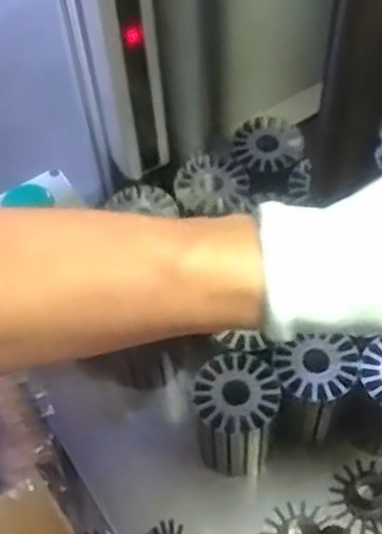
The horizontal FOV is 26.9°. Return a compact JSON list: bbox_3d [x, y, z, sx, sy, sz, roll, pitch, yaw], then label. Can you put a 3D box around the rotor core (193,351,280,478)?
[{"bbox_3d":[0.027,0.098,0.513,0.054,0.082,0.055,-1,58,2],"label":"rotor core"}]

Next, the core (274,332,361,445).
[{"bbox_3d":[0.078,0.079,0.516,0.048,0.074,0.048,-1,58,2],"label":"core"}]

